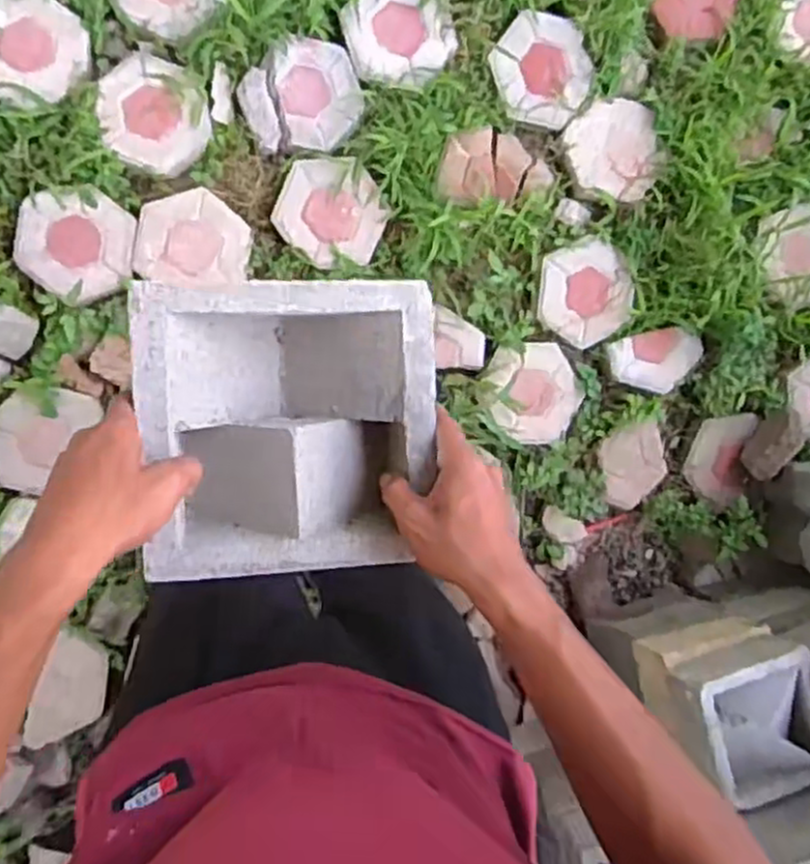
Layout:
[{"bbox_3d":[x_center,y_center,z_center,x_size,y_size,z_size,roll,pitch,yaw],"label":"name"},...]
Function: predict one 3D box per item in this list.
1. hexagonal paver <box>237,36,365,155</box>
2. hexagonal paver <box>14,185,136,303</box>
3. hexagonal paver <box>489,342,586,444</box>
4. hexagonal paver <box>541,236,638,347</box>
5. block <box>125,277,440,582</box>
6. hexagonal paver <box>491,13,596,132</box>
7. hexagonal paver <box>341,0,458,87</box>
[{"bbox_3d":[-0.188,-0.613,1.398,0.213,0.034,0.193,1,92,-8],"label":"hexagonal paver"},{"bbox_3d":[-0.585,-0.339,1.359,0.197,0.028,0.188,37,87,-8],"label":"hexagonal paver"},{"bbox_3d":[0.253,-0.072,1.486,0.177,0.027,0.190,-30,96,-6],"label":"hexagonal paver"},{"bbox_3d":[0.350,-0.273,1.497,0.198,0.034,0.191,43,86,-7],"label":"hexagonal paver"},{"bbox_3d":[-0.078,-0.003,0.540,0.192,0.077,0.194,-2,92,-6],"label":"block"},{"bbox_3d":[0.259,-0.682,1.447,0.192,0.057,0.189,36,87,-8],"label":"hexagonal paver"},{"bbox_3d":[-0.010,-0.733,1.395,0.185,0.036,0.188,-26,96,-6],"label":"hexagonal paver"}]

